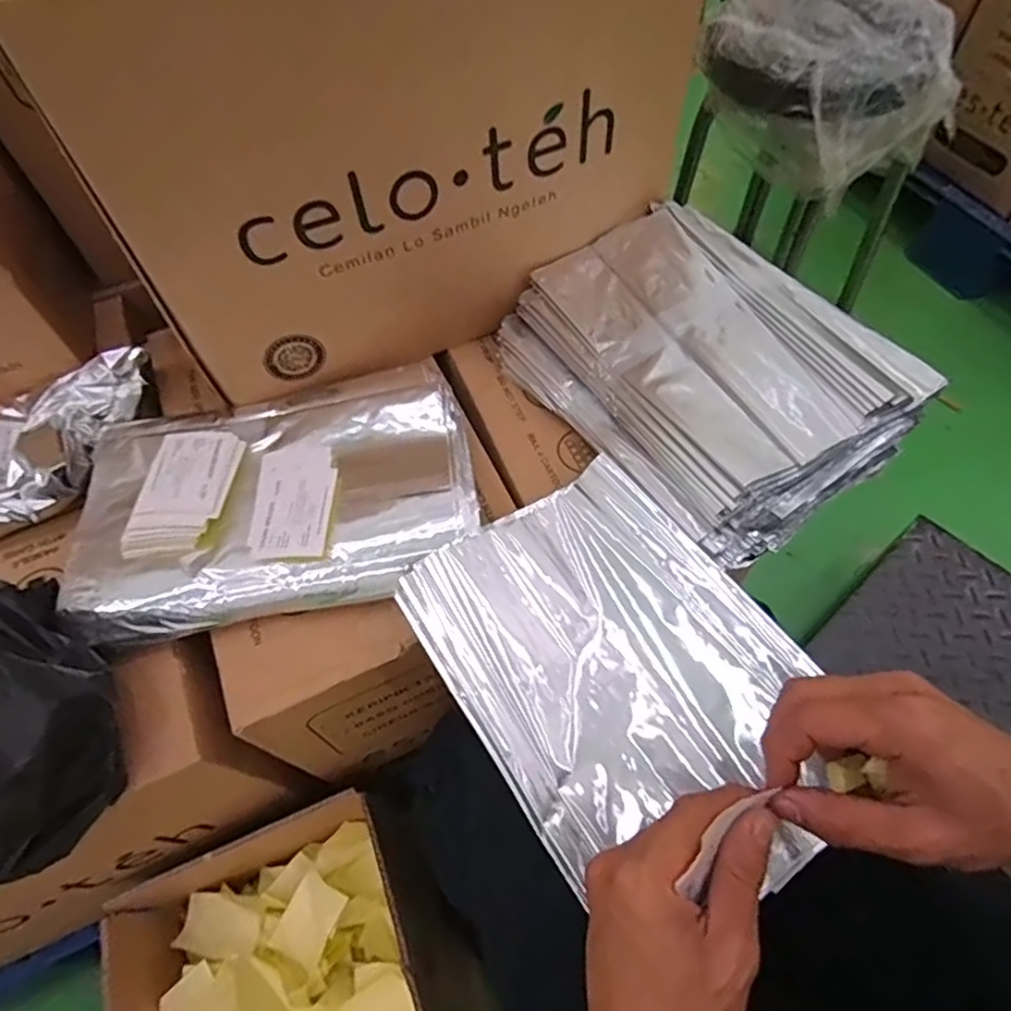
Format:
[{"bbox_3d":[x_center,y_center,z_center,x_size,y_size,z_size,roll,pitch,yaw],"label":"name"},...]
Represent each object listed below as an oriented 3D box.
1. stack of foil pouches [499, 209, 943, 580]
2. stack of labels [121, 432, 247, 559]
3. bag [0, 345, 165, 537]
[{"bbox_3d":[0.163,-0.126,0.544,0.224,0.081,0.323,-32,63,-14],"label":"stack of foil pouches"},{"bbox_3d":[-0.251,-0.014,0.495,0.065,0.020,0.113,4,61,6],"label":"stack of labels"},{"bbox_3d":[-0.436,-0.048,0.553,0.252,0.054,0.168,-22,61,-9],"label":"bag"}]

